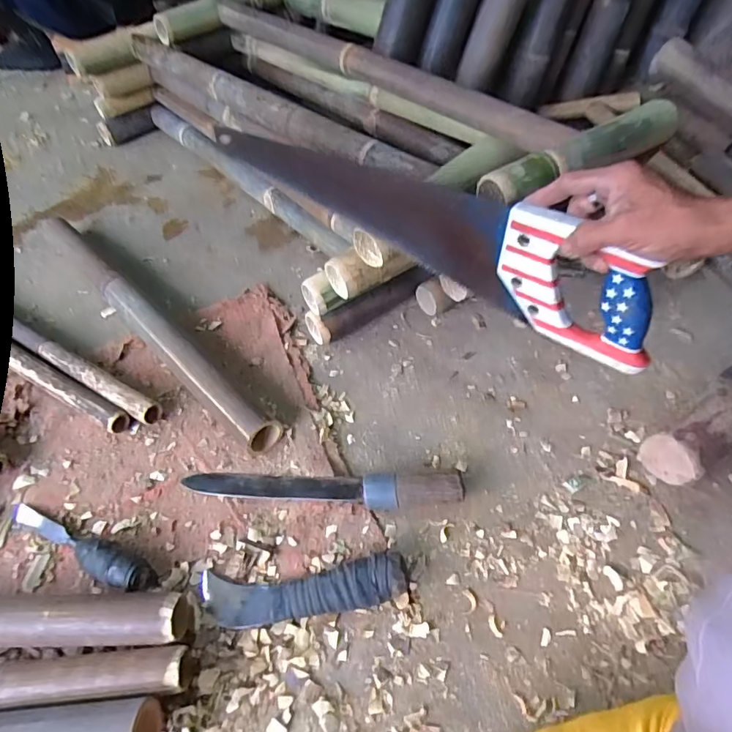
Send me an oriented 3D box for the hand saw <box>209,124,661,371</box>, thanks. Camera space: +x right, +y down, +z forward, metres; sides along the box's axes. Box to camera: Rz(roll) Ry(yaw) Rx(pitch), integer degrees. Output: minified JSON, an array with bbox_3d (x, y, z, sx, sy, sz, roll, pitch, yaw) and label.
[{"bbox_3d":[0.045,-0.149,0.491,0.474,0.106,0.034,31,60,22],"label":"hand saw"}]

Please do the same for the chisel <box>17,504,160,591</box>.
[{"bbox_3d":[-0.318,0.192,0.542,0.201,0.033,0.032,18,55,17],"label":"chisel"}]

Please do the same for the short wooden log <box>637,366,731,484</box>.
[{"bbox_3d":[0.425,0.045,0.571,0.251,0.091,0.062,-29,56,-18],"label":"short wooden log"}]

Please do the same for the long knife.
[{"bbox_3d":[-0.052,0.135,0.570,0.315,0.036,0.041,3,52,6],"label":"long knife"}]

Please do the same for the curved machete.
[{"bbox_3d":[-0.066,0.225,0.502,0.209,0.042,0.051,-4,52,1],"label":"curved machete"}]

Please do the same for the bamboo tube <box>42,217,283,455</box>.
[{"bbox_3d":[-0.354,-0.091,0.759,0.678,0.057,0.058,37,62,28],"label":"bamboo tube"}]

